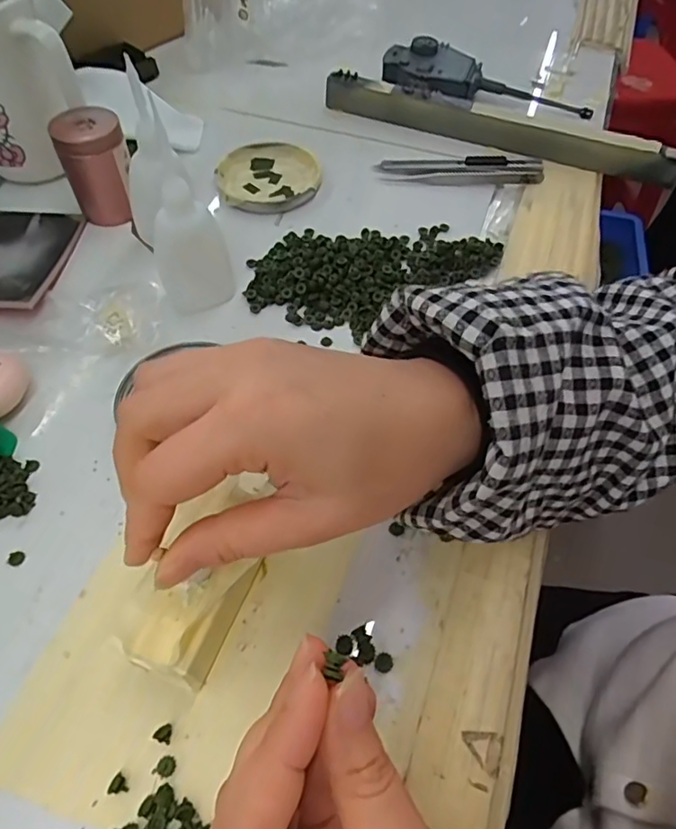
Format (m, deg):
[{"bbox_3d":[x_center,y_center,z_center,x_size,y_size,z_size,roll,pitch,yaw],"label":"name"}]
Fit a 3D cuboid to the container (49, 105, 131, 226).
[{"bbox_3d":[-0.167,-0.173,0.390,0.043,0.064,0.036,-19,59,-14],"label":"container"}]

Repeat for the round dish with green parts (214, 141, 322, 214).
[{"bbox_3d":[-0.054,-0.187,0.438,0.078,0.008,0.081,1,56,-1],"label":"round dish with green parts"}]

